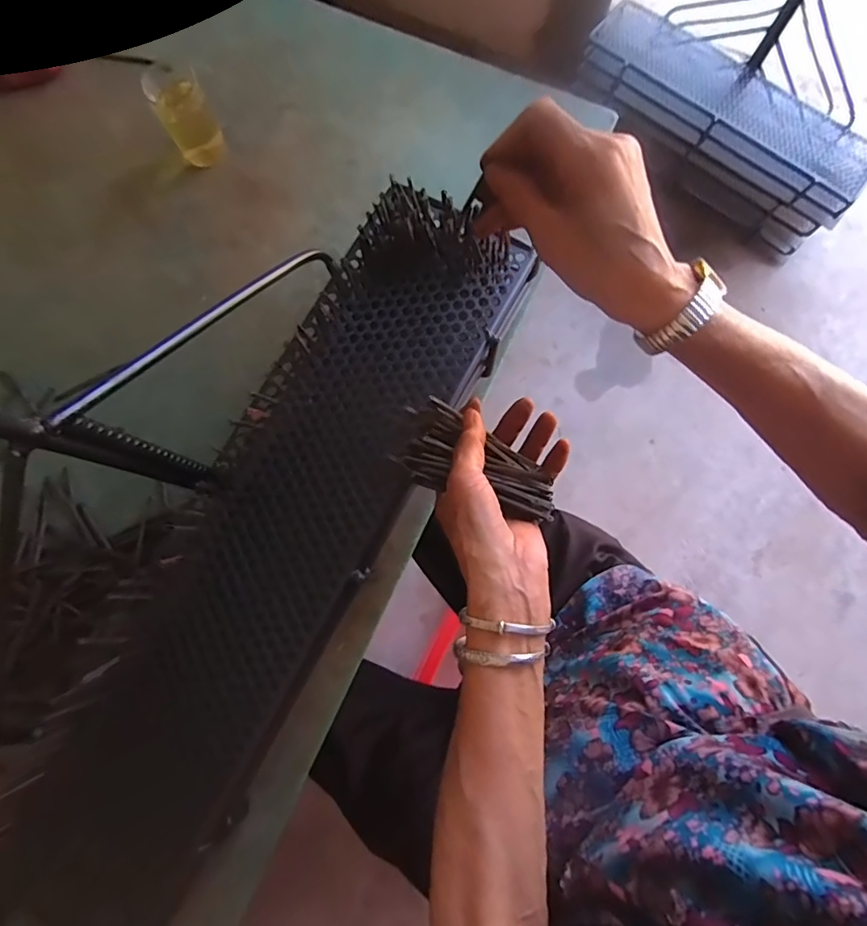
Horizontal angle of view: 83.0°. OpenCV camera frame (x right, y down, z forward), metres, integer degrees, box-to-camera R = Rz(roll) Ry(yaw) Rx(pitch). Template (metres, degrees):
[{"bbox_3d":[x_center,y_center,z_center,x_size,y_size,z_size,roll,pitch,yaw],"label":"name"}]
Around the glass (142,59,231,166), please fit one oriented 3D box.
[{"bbox_3d":[-0.252,-0.356,0.501,0.050,0.071,0.046,-26,79,-4],"label":"glass"}]

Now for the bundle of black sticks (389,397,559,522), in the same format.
[{"bbox_3d":[0.031,0.002,0.359,0.125,0.019,0.063,29,78,14],"label":"bundle of black sticks"}]

